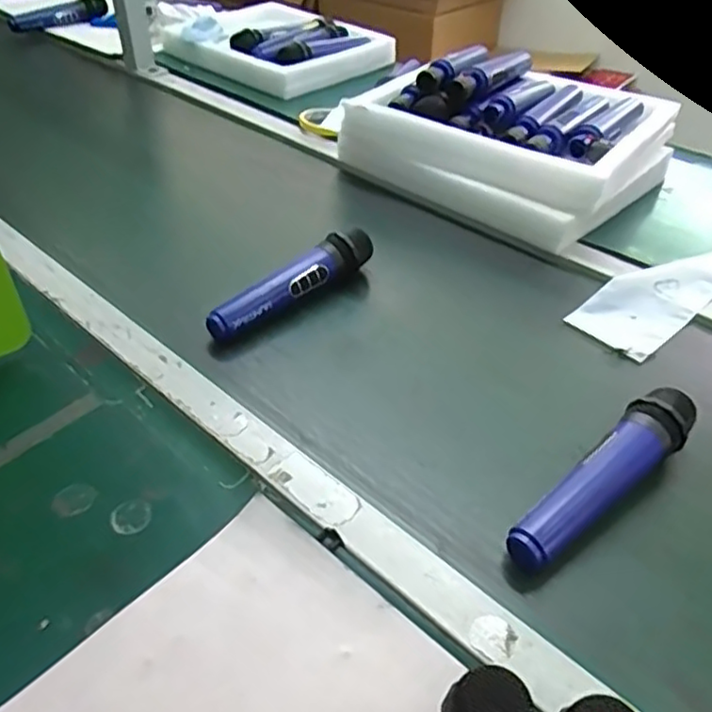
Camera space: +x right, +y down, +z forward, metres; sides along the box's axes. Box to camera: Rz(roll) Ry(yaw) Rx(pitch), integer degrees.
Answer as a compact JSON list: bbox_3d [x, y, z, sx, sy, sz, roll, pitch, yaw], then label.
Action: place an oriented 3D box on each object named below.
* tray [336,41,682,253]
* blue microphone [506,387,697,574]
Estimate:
[{"bbox_3d":[0.202,-0.295,0.874,0.349,0.115,0.311,28,47,28],"label":"tray"},{"bbox_3d":[0.185,0.090,0.498,0.204,0.053,0.044,-30,49,-29],"label":"blue microphone"}]

